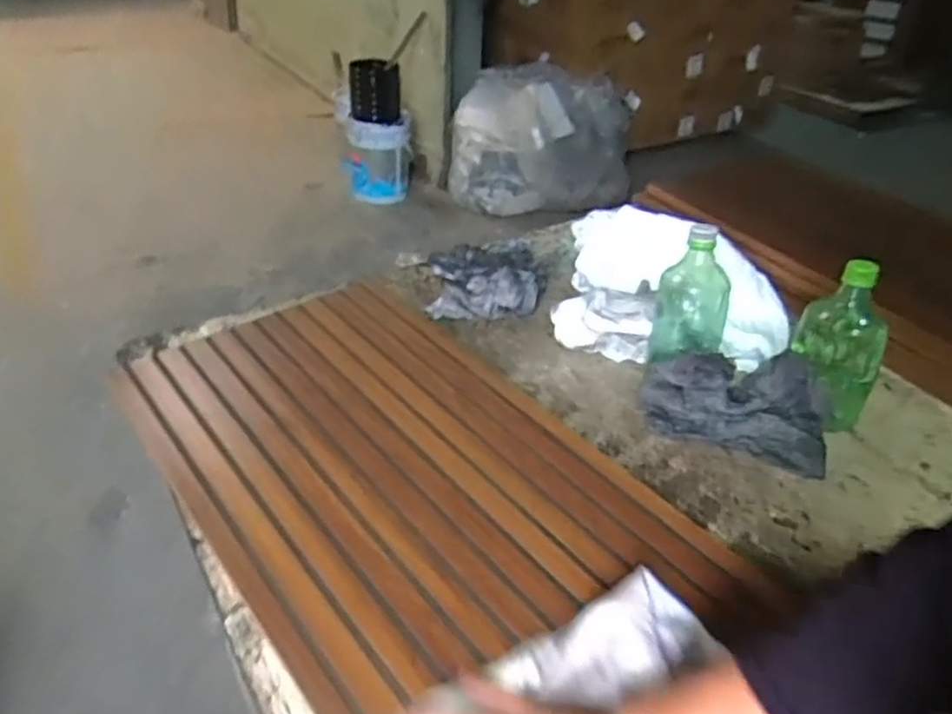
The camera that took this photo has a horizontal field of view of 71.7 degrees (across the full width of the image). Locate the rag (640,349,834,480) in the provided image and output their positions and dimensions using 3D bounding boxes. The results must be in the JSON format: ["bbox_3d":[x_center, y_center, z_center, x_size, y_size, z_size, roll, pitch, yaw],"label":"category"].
[{"bbox_3d":[0.301,0.045,0.762,0.207,0.078,0.123,11,37,11],"label":"rag"}]

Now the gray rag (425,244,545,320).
[{"bbox_3d":[0.015,-0.125,0.966,0.172,0.055,0.181,4,36,1],"label":"gray rag"}]

